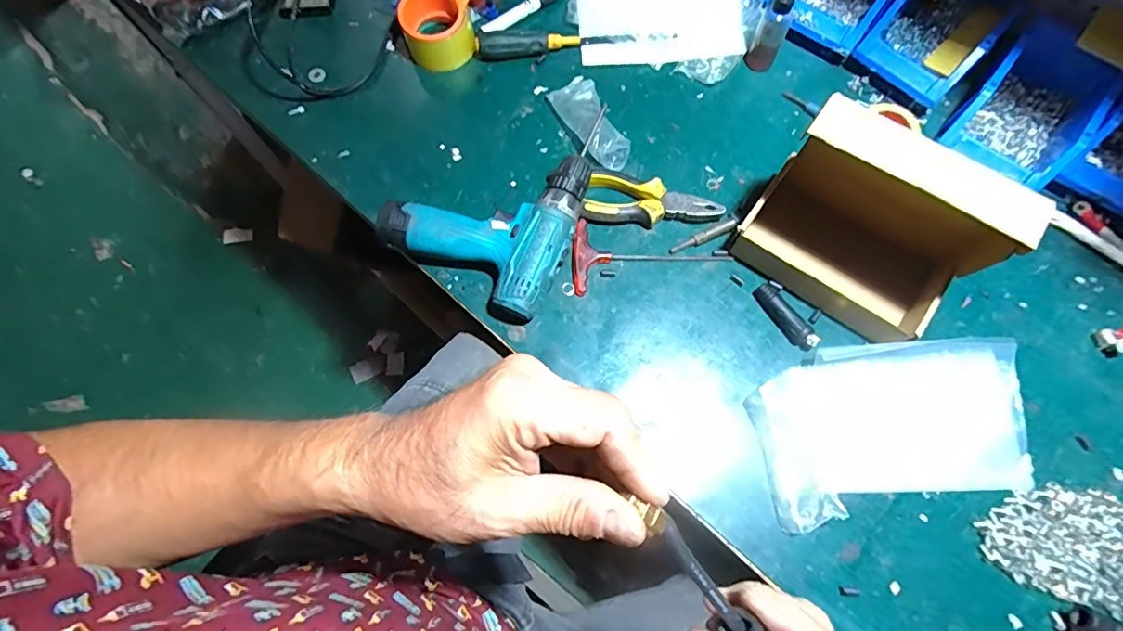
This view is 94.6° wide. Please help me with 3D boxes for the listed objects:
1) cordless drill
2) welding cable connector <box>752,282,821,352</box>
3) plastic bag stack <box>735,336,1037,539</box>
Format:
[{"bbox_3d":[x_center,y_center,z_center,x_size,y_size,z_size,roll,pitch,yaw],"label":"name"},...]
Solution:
[{"bbox_3d":[-0.061,-0.131,0.575,0.188,0.058,0.230,29,74,10],"label":"cordless drill"},{"bbox_3d":[0.239,0.000,0.548,0.021,0.019,0.081,-31,74,-9],"label":"welding cable connector"},{"bbox_3d":[0.322,0.105,0.506,0.257,0.032,0.151,-9,72,-2],"label":"plastic bag stack"}]

